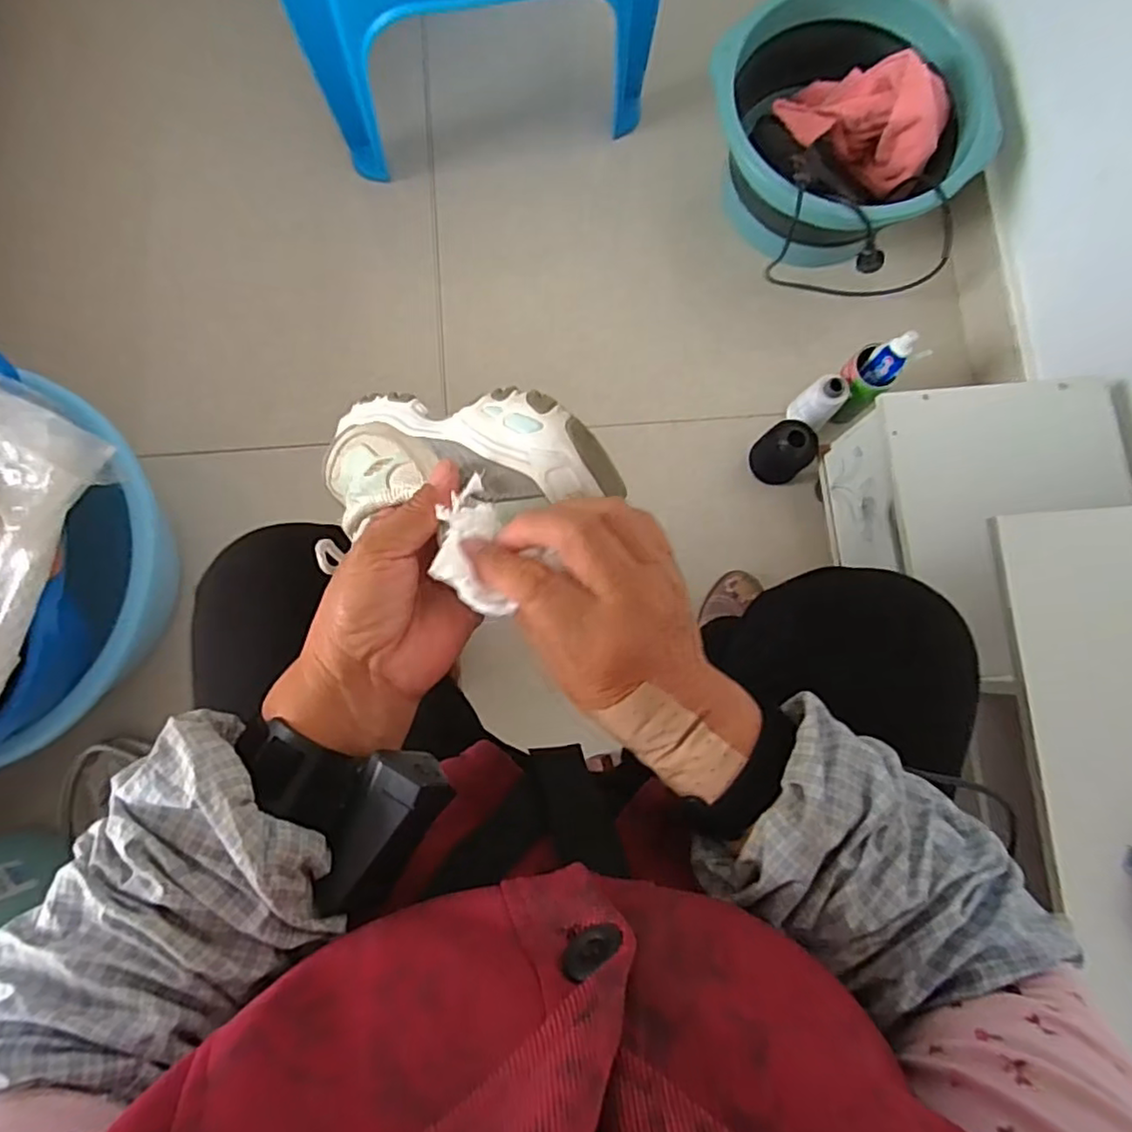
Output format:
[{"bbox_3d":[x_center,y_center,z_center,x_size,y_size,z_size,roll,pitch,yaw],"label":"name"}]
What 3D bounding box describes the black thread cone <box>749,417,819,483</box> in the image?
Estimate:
[{"bbox_3d":[0.303,-0.158,0.904,0.071,0.106,0.062,44,83,5],"label":"black thread cone"}]

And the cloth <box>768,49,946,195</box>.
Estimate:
[{"bbox_3d":[0.413,-0.629,0.896,0.219,0.135,0.119,32,82,4],"label":"cloth"}]

